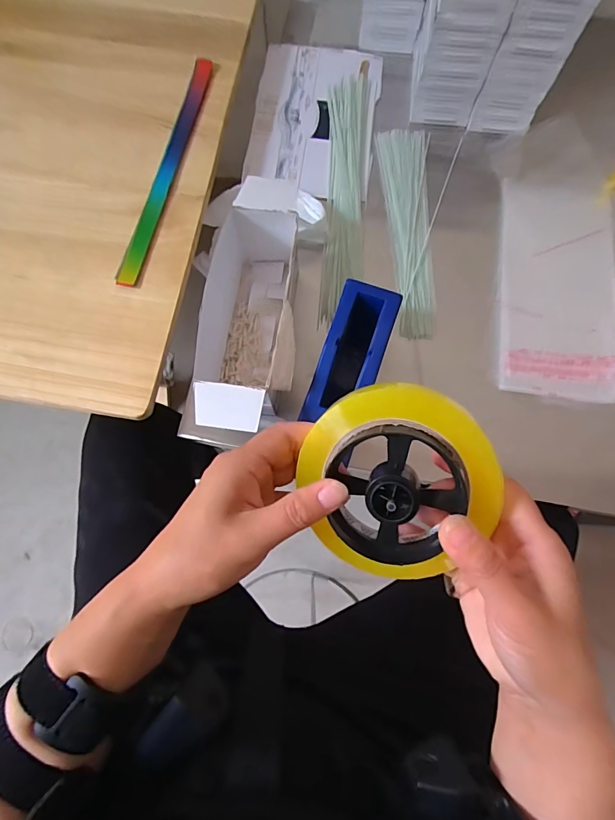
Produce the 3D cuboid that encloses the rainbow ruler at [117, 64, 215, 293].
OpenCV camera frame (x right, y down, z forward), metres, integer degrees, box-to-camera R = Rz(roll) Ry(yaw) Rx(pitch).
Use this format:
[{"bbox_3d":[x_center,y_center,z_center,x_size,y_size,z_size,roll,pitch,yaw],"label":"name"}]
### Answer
[{"bbox_3d":[-0.178,-0.313,0.527,0.025,0.005,0.347,12,76,3],"label":"rainbow ruler"}]

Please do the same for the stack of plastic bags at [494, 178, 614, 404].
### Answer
[{"bbox_3d":[0.333,-0.170,0.547,0.152,0.014,0.313,9,76,2],"label":"stack of plastic bags"}]

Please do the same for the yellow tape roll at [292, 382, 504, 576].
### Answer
[{"bbox_3d":[0.051,0.041,0.239,0.106,0.048,0.106,2,98,12],"label":"yellow tape roll"}]

